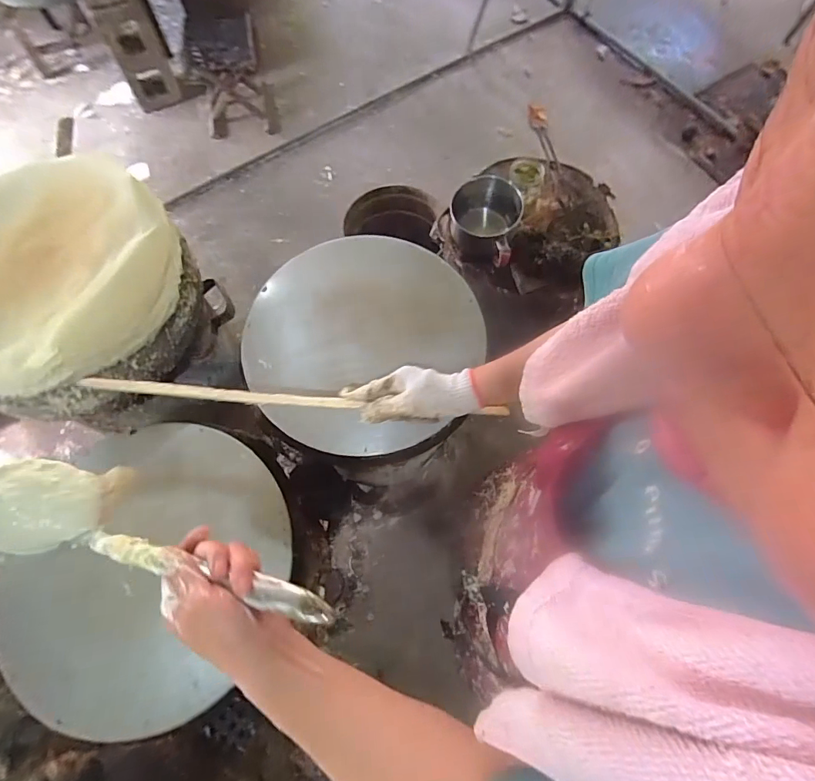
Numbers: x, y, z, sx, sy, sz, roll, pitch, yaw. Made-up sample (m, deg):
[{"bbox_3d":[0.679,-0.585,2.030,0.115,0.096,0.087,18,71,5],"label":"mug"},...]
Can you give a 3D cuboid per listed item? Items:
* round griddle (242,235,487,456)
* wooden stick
[{"bbox_3d":[-0.069,-0.087,0.732,0.377,0.032,0.371,0,69,1],"label":"round griddle"},{"bbox_3d":[-0.125,0.013,0.585,0.533,0.014,0.019,4,69,-10],"label":"wooden stick"}]

